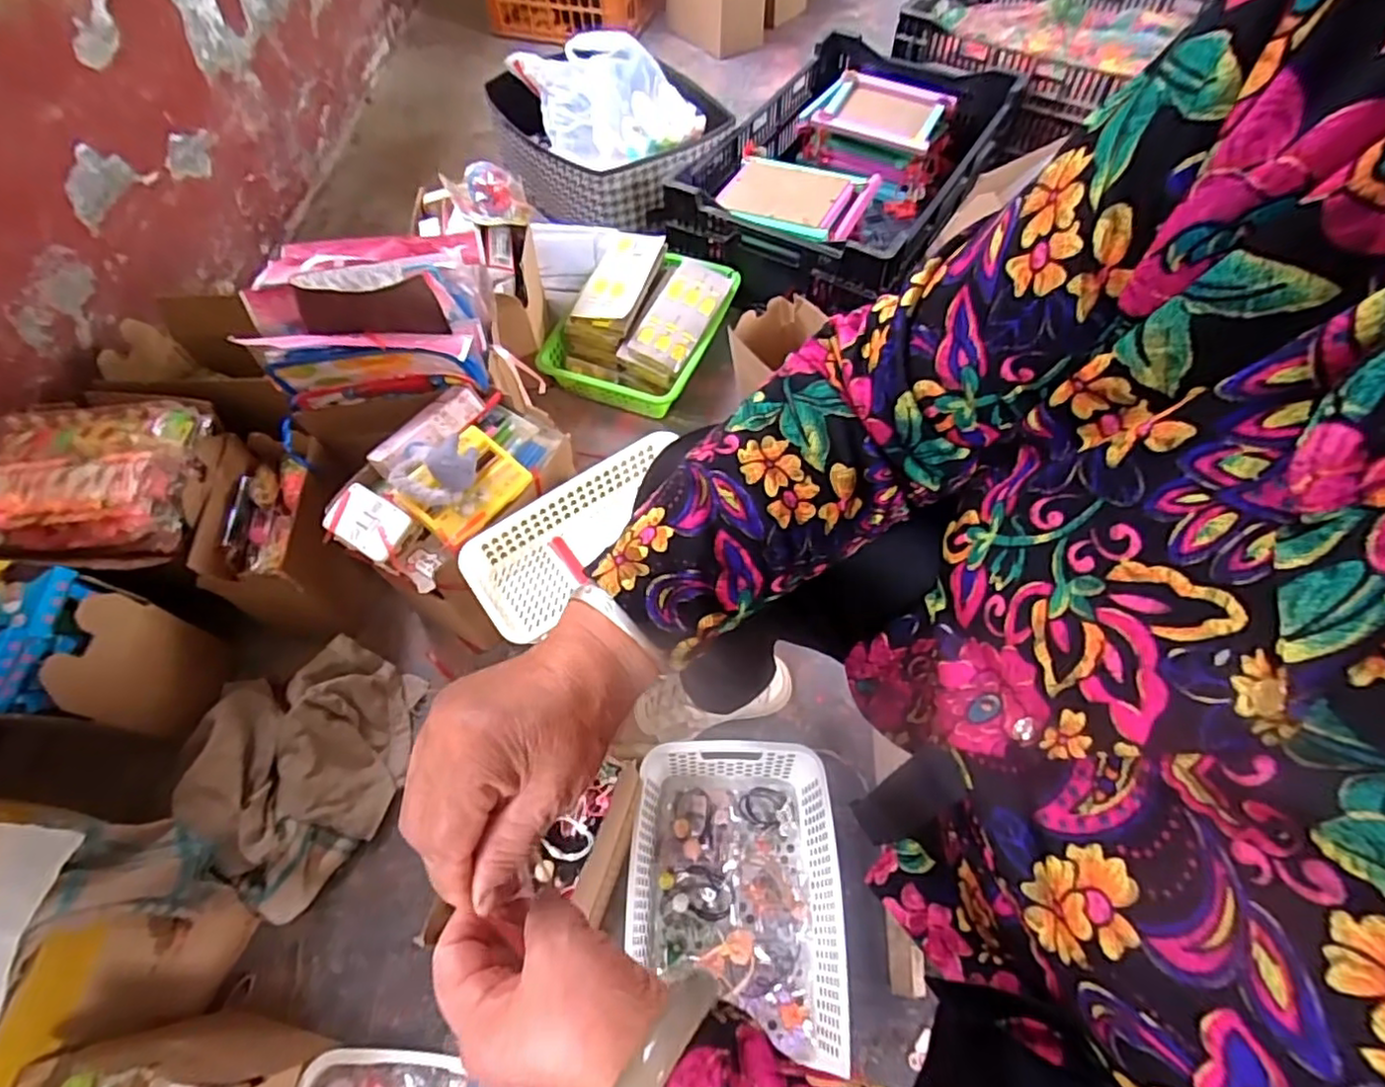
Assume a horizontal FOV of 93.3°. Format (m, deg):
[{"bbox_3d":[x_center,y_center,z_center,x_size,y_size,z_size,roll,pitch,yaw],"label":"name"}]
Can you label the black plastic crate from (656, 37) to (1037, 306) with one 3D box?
[{"bbox_3d":[0.270,-0.661,1.178,0.410,0.162,0.595,28,63,15],"label":"black plastic crate"}]

